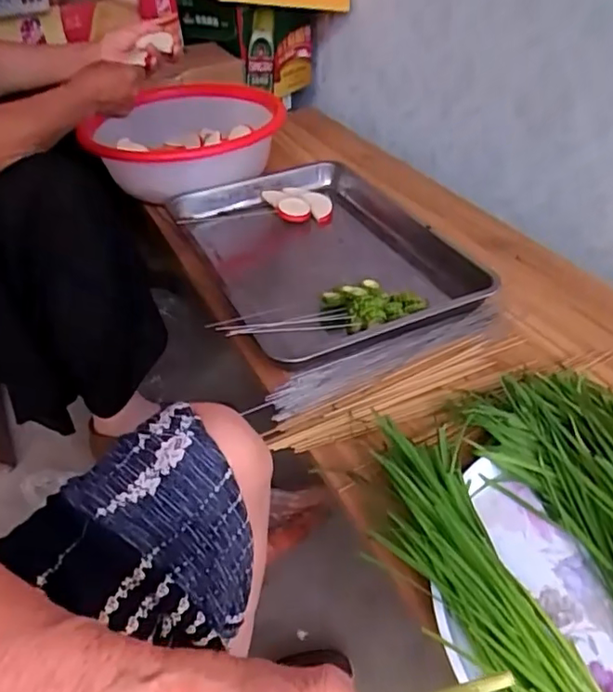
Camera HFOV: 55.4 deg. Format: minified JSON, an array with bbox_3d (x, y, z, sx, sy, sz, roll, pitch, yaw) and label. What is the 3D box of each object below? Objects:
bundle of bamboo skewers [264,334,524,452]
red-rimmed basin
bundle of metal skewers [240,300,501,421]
[{"bbox_3d":[0.106,0.049,0.655,0.314,0.008,0.067,-19,43,-18],"label":"bundle of bamboo skewers"},{"bbox_3d":[-0.204,-0.380,1.060,0.295,0.116,0.296,-2,41,1],"label":"red-rimmed basin"},{"bbox_3d":[0.097,0.017,0.699,0.338,0.015,0.062,-19,43,-18],"label":"bundle of metal skewers"}]

